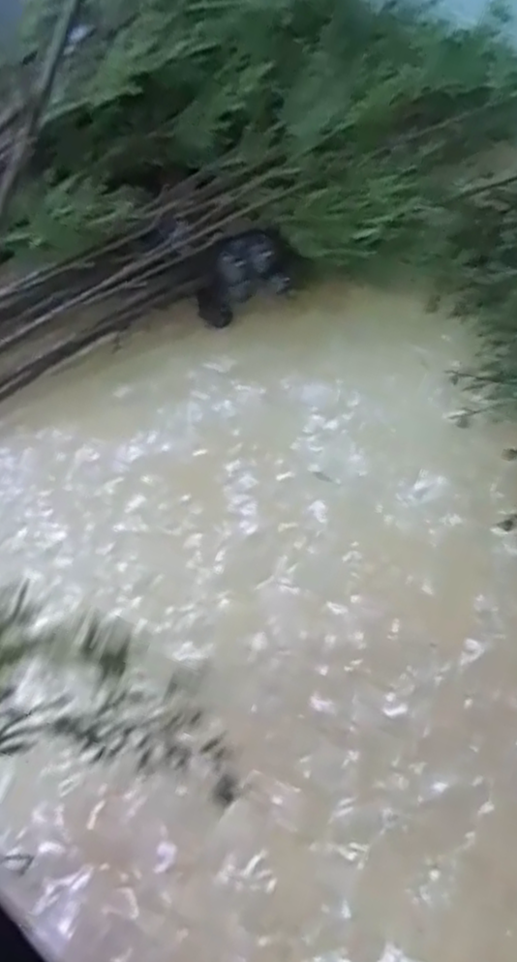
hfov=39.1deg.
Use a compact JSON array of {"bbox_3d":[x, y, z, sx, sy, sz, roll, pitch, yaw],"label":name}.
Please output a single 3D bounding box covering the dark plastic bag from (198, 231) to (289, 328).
[{"bbox_3d":[-0.013,-0.140,0.514,0.060,0.048,0.039,-15,56,-9],"label":"dark plastic bag"}]

